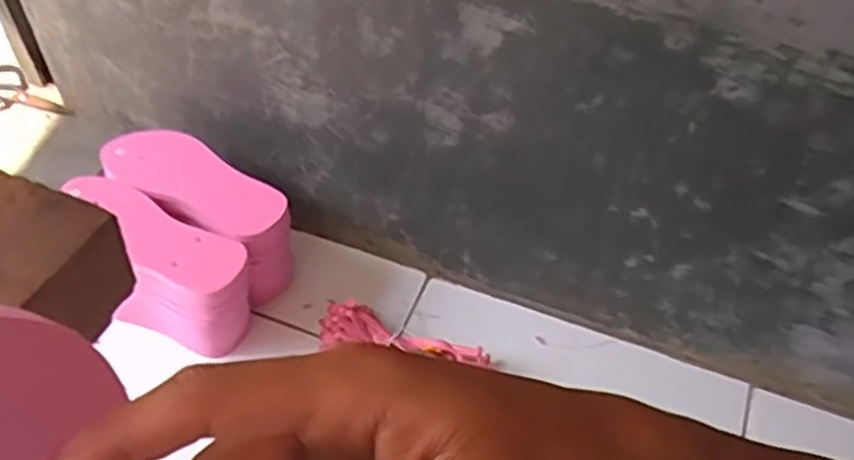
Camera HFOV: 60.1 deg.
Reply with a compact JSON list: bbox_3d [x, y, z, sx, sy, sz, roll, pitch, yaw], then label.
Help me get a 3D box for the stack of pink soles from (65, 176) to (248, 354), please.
[{"bbox_3d":[-0.314,0.051,0.863,0.243,0.145,0.093,25,54,19],"label":"stack of pink soles"}]

